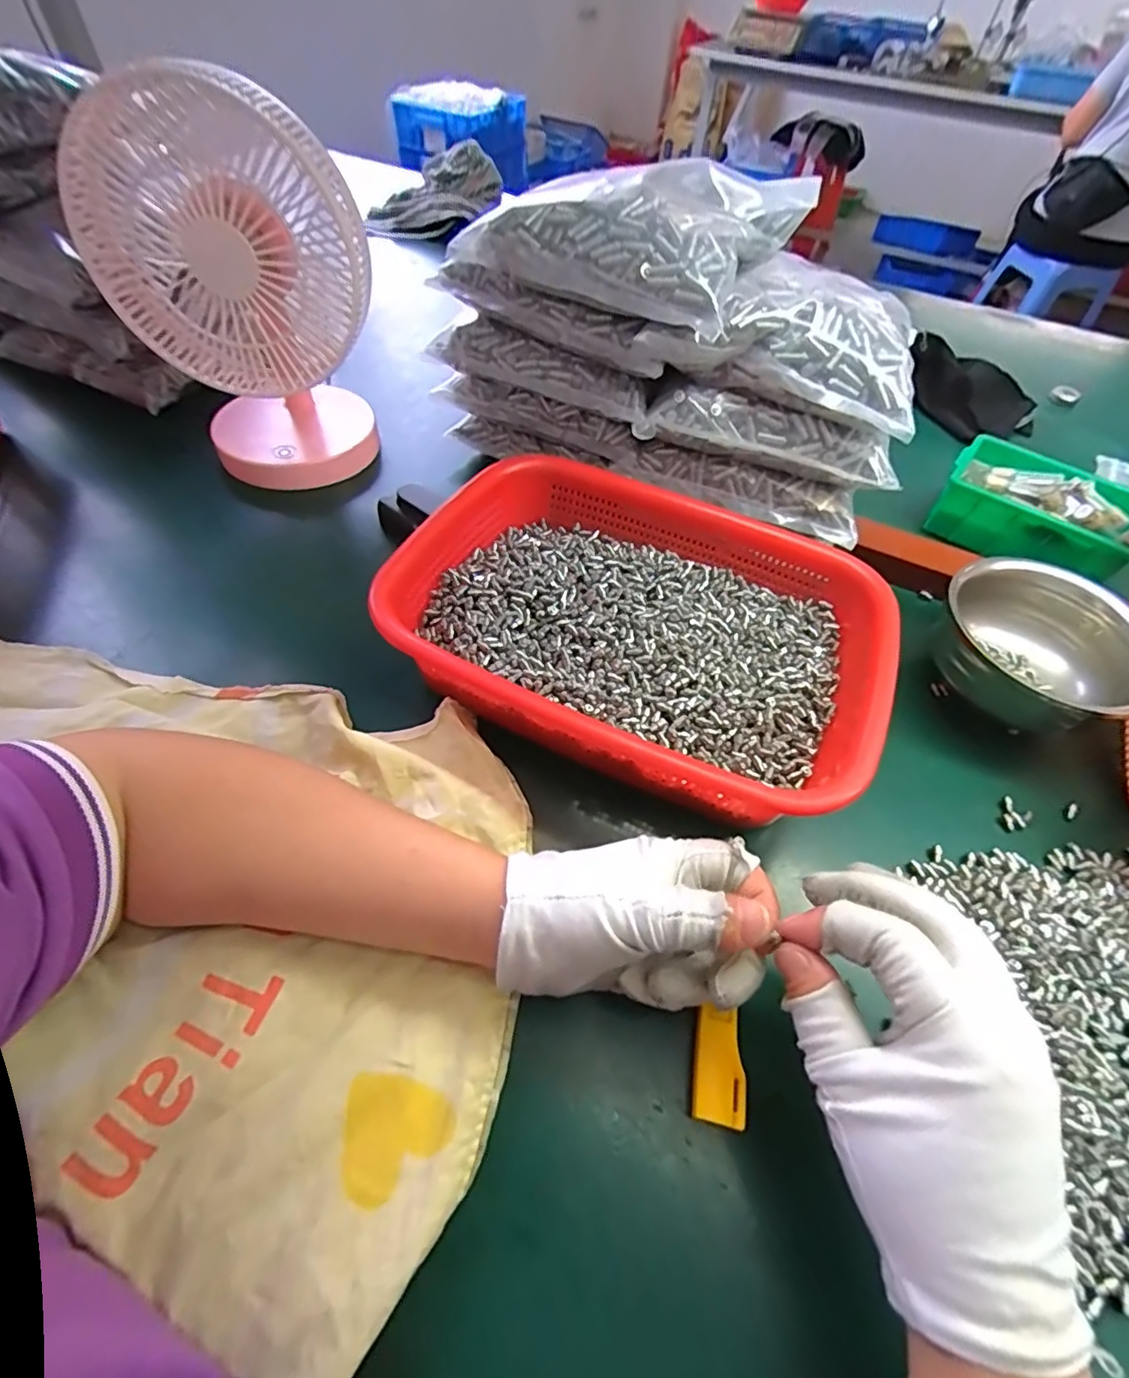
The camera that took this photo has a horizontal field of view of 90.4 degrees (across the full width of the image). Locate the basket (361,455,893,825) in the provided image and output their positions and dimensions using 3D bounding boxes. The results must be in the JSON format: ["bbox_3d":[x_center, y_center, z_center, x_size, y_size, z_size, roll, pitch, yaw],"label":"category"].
[{"bbox_3d":[0.048,-0.039,0.357,0.290,0.065,0.212,20,56,11],"label":"basket"}]

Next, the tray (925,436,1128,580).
[{"bbox_3d":[0.397,-0.149,0.474,0.146,0.051,0.107,31,58,18],"label":"tray"}]

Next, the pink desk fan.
[{"bbox_3d":[-0.232,-0.280,0.410,0.154,0.232,0.114,-31,62,-23],"label":"pink desk fan"}]

